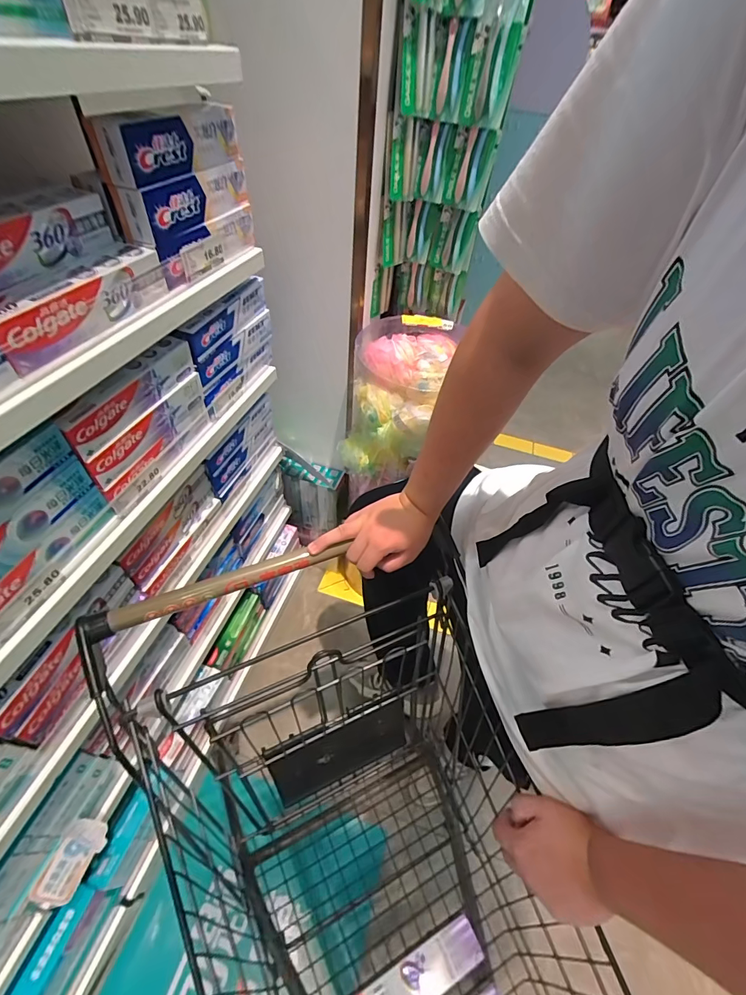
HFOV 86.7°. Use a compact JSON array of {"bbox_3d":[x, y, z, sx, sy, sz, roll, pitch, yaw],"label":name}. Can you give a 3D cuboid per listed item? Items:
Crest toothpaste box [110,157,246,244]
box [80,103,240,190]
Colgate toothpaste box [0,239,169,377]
[{"bbox_3d":[-0.255,-0.420,0.549,0.046,0.055,0.240,17,50,8],"label":"Crest toothpaste box"},{"bbox_3d":[-0.252,-0.460,0.506,0.051,0.062,0.238,19,50,9],"label":"box"},{"bbox_3d":[-0.329,-0.220,0.444,0.058,0.053,0.224,15,50,6],"label":"Colgate toothpaste box"}]

